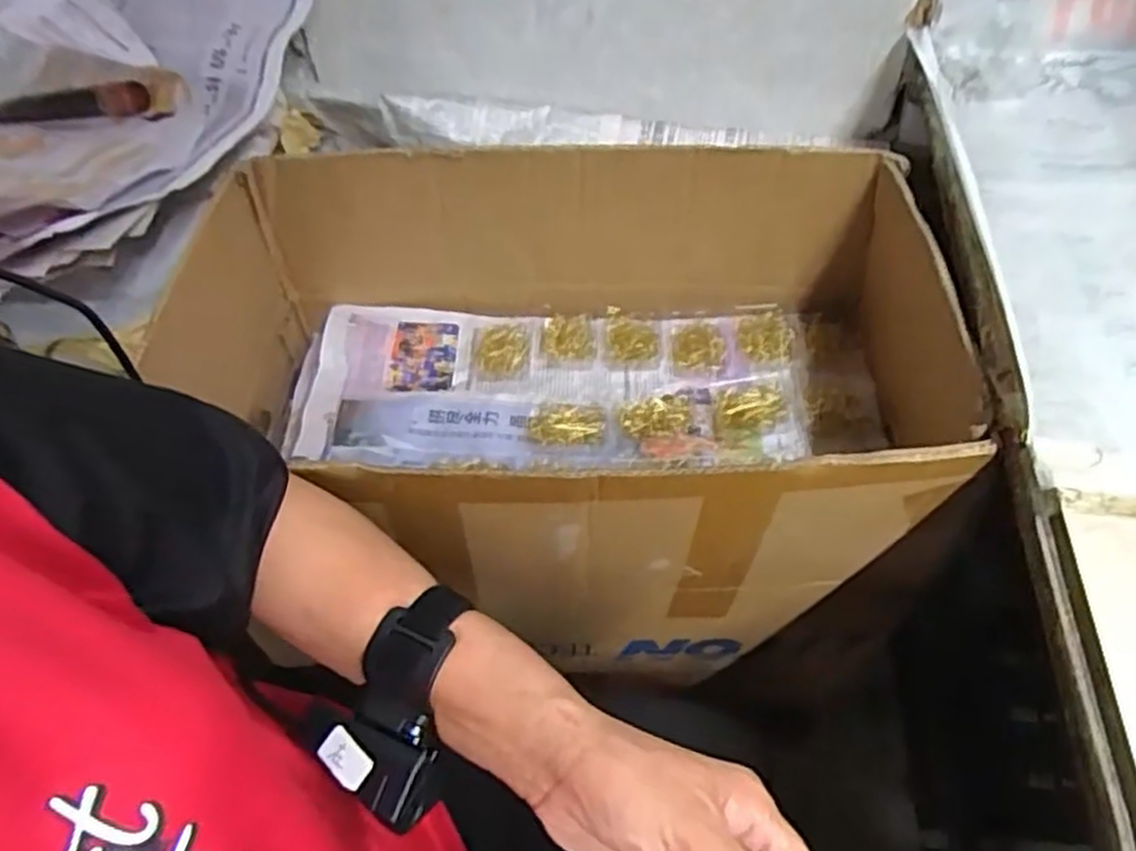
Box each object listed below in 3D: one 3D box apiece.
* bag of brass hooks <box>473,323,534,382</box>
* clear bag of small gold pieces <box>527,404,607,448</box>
[{"bbox_3d":[-0.066,-0.077,0.777,0.059,0.010,0.071,-1,52,4],"label":"bag of brass hooks"},{"bbox_3d":[0.000,-0.001,0.720,0.070,0.008,0.045,-1,52,5],"label":"clear bag of small gold pieces"}]

